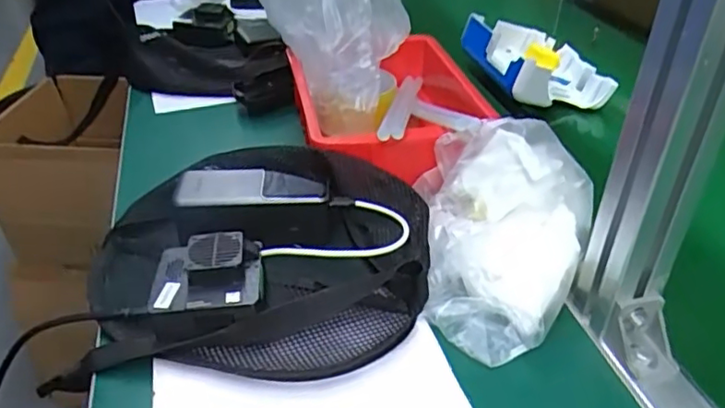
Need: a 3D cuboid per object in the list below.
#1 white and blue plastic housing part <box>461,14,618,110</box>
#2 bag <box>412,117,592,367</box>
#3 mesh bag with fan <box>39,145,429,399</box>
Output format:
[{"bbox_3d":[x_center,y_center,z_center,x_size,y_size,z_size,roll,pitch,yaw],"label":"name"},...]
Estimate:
[{"bbox_3d":[0.208,-0.182,0.787,0.153,0.066,0.198,2,29,-13],"label":"white and blue plastic housing part"},{"bbox_3d":[0.107,0.020,0.472,0.133,0.095,0.178,6,36,8],"label":"bag"},{"bbox_3d":[-0.075,0.032,0.501,0.251,0.063,0.204,-2,35,-4],"label":"mesh bag with fan"}]

